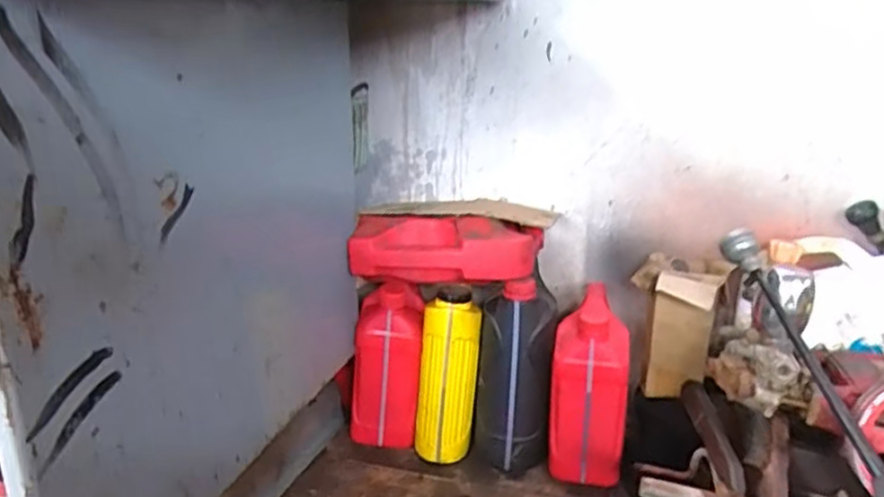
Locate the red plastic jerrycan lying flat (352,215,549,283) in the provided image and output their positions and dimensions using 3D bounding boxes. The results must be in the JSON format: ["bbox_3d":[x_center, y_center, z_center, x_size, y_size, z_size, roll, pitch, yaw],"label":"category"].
[{"bbox_3d":[0.004,0.006,1.075,0.298,0.097,0.094,1,17,4],"label":"red plastic jerrycan lying flat"}]

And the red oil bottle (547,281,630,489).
[{"bbox_3d":[0.239,0.219,1.120,0.112,0.284,0.163,4,18,13],"label":"red oil bottle"}]

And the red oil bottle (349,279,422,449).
[{"bbox_3d":[-0.094,0.204,1.155,0.122,0.282,0.094,-2,17,-6],"label":"red oil bottle"}]

